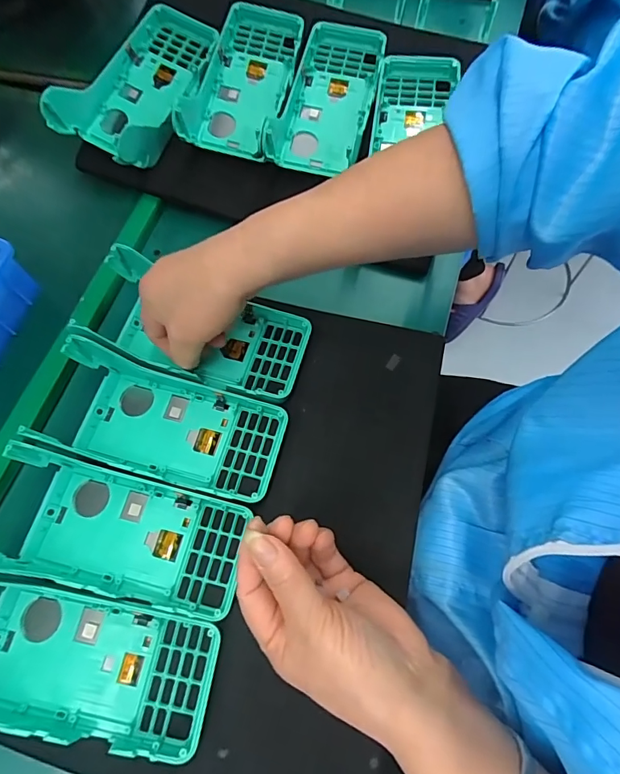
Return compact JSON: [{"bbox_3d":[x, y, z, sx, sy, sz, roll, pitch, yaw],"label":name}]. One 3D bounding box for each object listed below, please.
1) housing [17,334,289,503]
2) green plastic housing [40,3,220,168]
[{"bbox_3d":[-0.105,0.026,0.321,0.164,0.046,0.079,13,66,10],"label":"housing"},{"bbox_3d":[-0.157,-0.280,0.420,0.089,0.063,0.169,21,67,13],"label":"green plastic housing"}]

